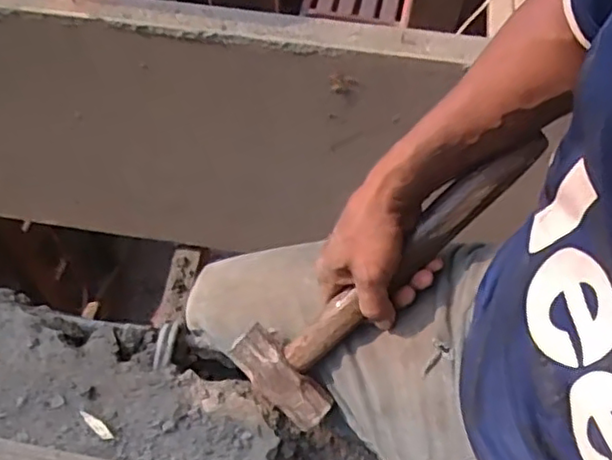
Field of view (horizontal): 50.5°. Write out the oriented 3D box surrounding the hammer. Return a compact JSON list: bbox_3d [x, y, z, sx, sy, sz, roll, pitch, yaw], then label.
[{"bbox_3d":[0.074,0.037,0.528,0.300,0.050,0.087,-42,62,9],"label":"hammer"}]

